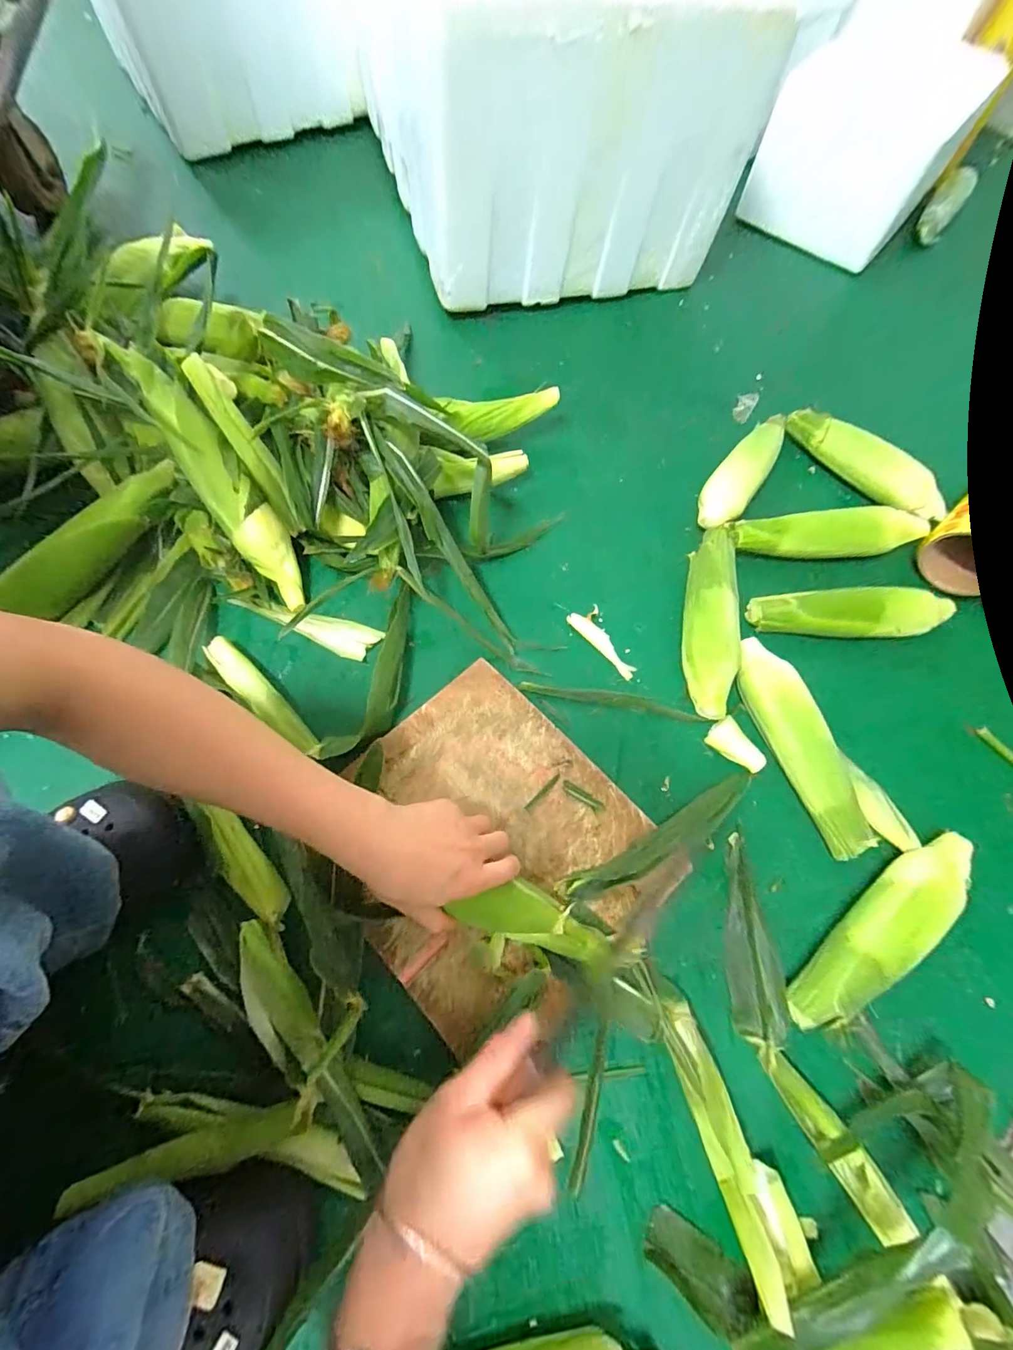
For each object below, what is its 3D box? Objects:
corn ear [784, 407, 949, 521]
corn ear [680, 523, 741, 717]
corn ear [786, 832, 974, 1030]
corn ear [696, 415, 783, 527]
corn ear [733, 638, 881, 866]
[{"bbox_3d":[0.479,-0.287,0.656,0.234,0.047,0.055,41,72,14],"label":"corn ear"},{"bbox_3d":[0.230,-0.074,0.555,0.057,0.050,0.243,14,68,4],"label":"corn ear"},{"bbox_3d":[0.338,0.221,0.441,0.234,0.055,0.047,-35,73,-14],"label":"corn ear"},{"bbox_3d":[0.315,-0.275,0.648,0.060,0.042,0.227,33,71,11],"label":"corn ear"},{"bbox_3d":[0.298,0.068,0.507,0.048,0.047,0.230,-16,69,-8],"label":"corn ear"}]

